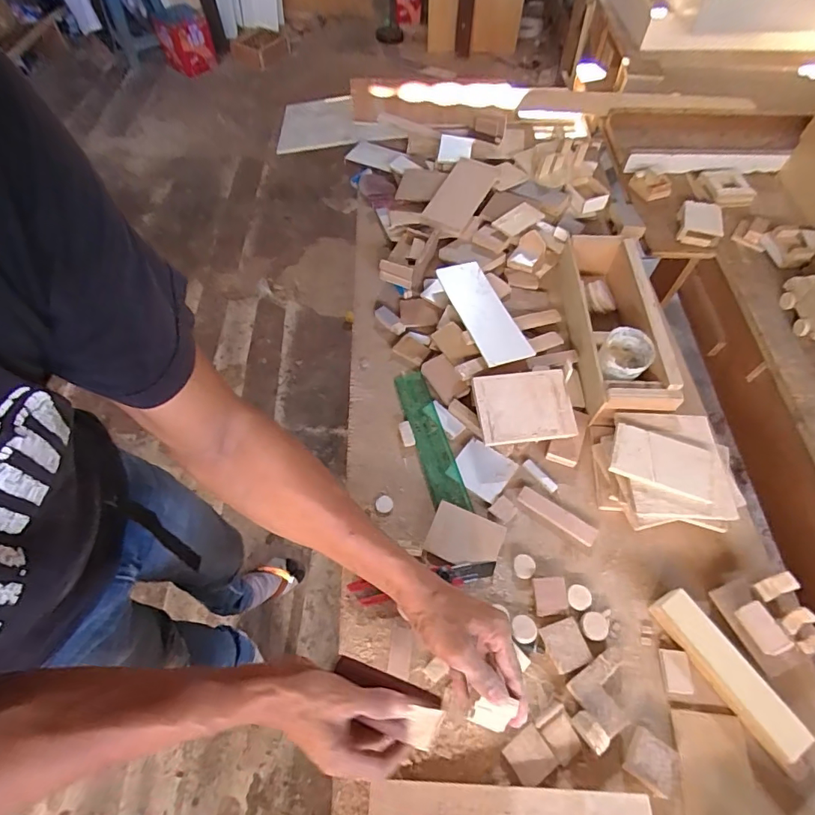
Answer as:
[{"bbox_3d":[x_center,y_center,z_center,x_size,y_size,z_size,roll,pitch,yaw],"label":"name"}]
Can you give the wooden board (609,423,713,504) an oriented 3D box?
[{"bbox_3d":[0.316,0.066,0.569,0.118,0.014,0.068,19,60,12],"label":"wooden board"}]

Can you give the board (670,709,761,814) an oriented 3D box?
[{"bbox_3d":[0.309,0.372,0.459,0.074,0.006,0.113,7,59,6],"label":"board"}]

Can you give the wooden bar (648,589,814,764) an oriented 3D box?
[{"bbox_3d":[0.340,0.278,0.496,0.041,0.032,0.167,-30,62,-15],"label":"wooden bar"}]

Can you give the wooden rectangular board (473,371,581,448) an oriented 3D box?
[{"bbox_3d":[0.163,-0.001,0.645,0.128,0.011,0.098,-5,68,-4],"label":"wooden rectangular board"}]

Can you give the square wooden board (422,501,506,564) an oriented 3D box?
[{"bbox_3d":[0.072,0.165,0.579,0.087,0.015,0.065,20,62,13],"label":"square wooden board"}]

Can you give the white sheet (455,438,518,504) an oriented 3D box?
[{"bbox_3d":[0.101,0.084,0.628,0.073,0.004,0.066,32,65,19],"label":"white sheet"}]

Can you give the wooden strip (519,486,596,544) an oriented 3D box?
[{"bbox_3d":[0.194,0.139,0.599,0.104,0.006,0.025,33,66,20],"label":"wooden strip"}]

